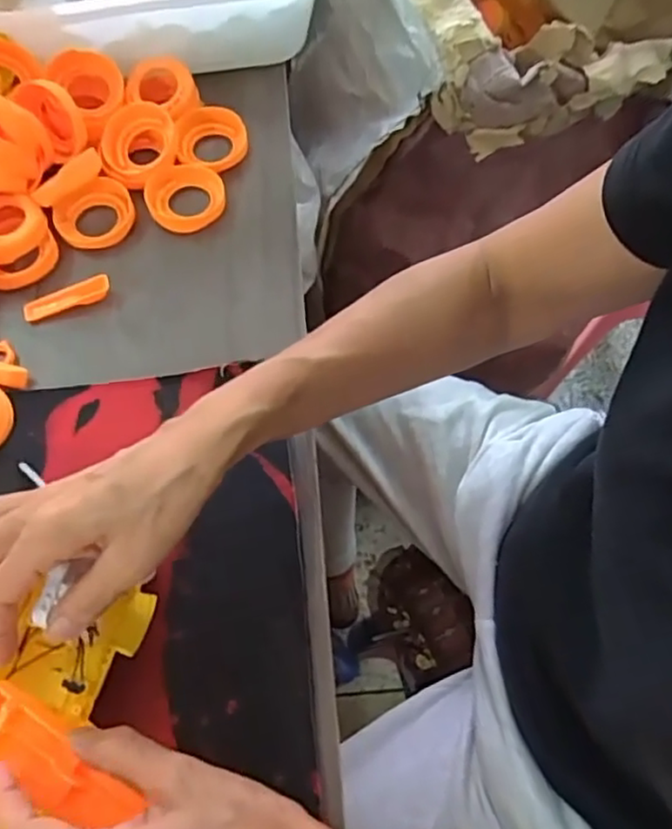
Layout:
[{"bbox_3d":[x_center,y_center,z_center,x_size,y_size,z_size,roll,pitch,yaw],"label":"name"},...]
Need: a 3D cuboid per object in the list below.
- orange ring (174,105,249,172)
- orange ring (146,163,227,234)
[{"bbox_3d":[-0.099,-0.222,0.523,0.055,0.015,0.055,-4,64,0],"label":"orange ring"},{"bbox_3d":[-0.116,-0.168,0.503,0.059,0.011,0.057,-1,64,1],"label":"orange ring"}]

